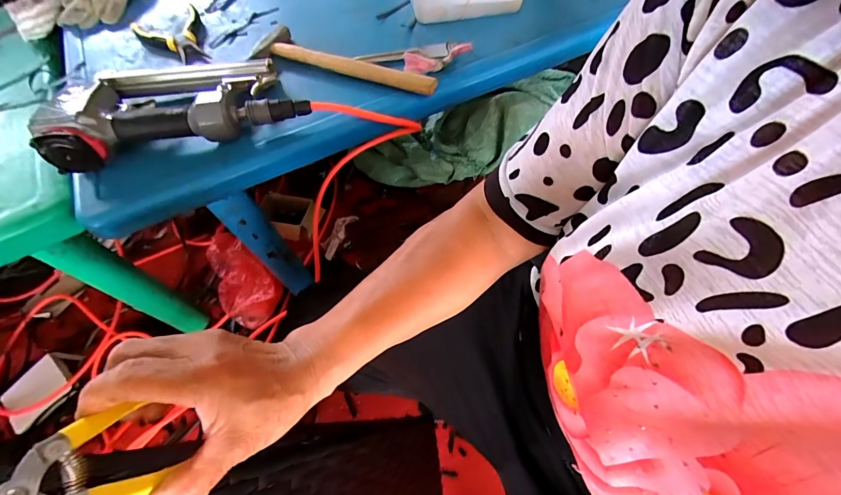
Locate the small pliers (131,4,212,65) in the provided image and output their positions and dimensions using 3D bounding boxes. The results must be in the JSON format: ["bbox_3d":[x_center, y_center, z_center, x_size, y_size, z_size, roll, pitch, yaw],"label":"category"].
[{"bbox_3d":[-0.366,-0.322,0.560,0.095,0.017,0.140,-37,65,-18],"label":"small pliers"}]

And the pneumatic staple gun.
[{"bbox_3d":[-0.290,-0.184,0.453,0.278,0.066,0.144,-17,60,-8],"label":"pneumatic staple gun"}]

